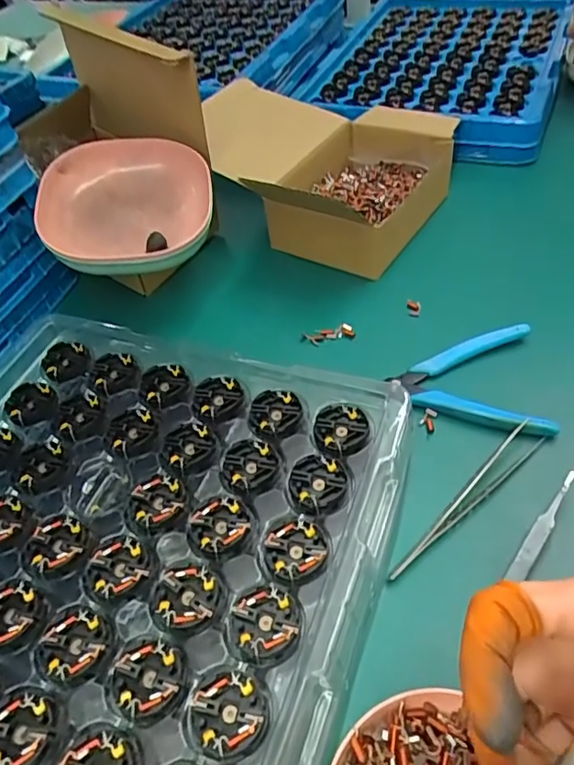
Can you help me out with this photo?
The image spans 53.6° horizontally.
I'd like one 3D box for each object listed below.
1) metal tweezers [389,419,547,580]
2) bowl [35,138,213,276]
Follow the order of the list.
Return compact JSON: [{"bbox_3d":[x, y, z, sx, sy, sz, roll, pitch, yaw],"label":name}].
[{"bbox_3d":[0.107,0.066,0.332,0.131,0.014,0.015,-37,55,-23],"label":"metal tweezers"},{"bbox_3d":[-0.127,-0.138,0.463,0.130,0.048,0.134,-3,62,-4],"label":"bowl"}]

